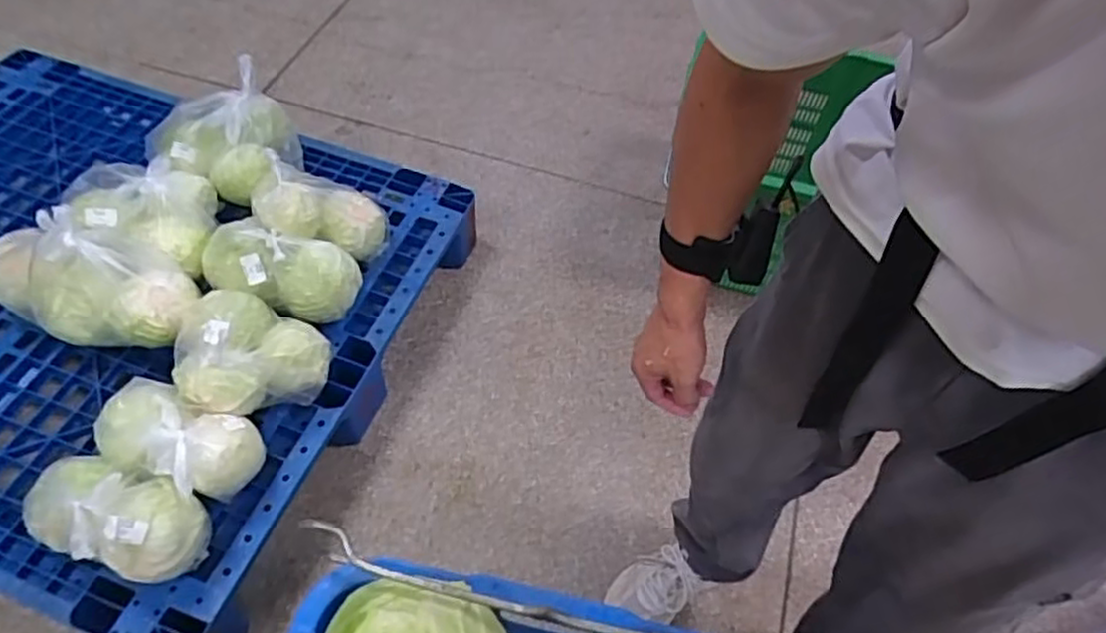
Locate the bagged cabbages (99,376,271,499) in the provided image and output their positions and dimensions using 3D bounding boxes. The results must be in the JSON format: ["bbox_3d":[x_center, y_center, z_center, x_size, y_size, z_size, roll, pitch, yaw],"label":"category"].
[{"bbox_3d":[-0.566,0.195,1.073,0.227,0.140,0.140,21,56,10],"label":"bagged cabbages"}]

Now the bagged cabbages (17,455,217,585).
[{"bbox_3d":[-0.608,0.287,0.988,0.216,0.171,0.132,16,55,7],"label":"bagged cabbages"}]

